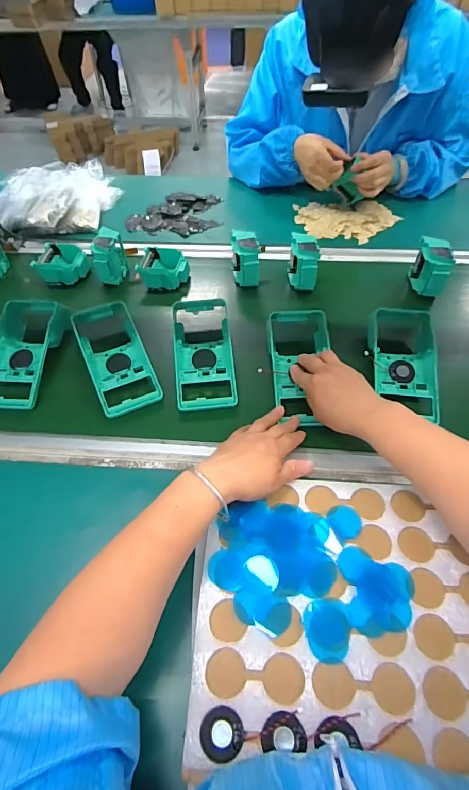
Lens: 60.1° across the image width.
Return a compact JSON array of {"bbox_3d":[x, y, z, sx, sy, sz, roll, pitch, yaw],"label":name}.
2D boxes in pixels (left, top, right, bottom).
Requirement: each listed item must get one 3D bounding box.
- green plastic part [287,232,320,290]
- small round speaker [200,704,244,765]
[{"bbox_3d":[0.115,-0.224,0.676,0.045,0.071,0.068,0,51,0],"label":"green plastic part"},{"bbox_3d":[-0.010,0.263,0.314,0.033,0.004,0.033,0,51,0],"label":"small round speaker"}]

